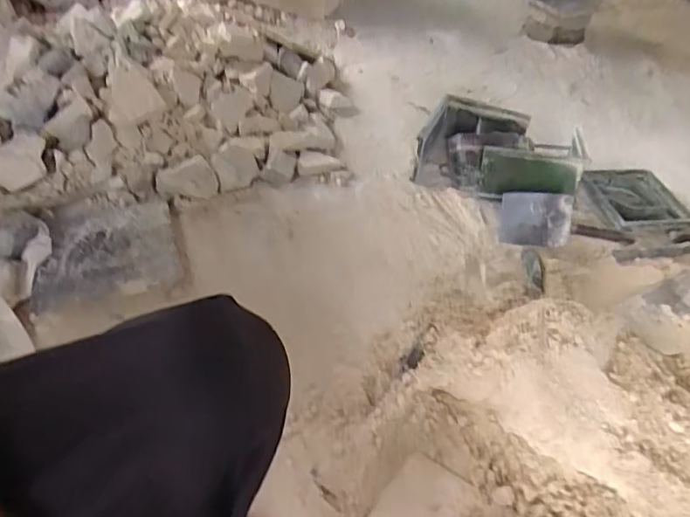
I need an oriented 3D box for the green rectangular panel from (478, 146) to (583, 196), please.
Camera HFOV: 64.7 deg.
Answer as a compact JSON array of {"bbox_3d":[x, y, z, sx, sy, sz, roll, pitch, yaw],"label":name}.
[{"bbox_3d":[0.387,-0.176,1.142,0.199,0.096,0.034,5,39,8],"label":"green rectangular panel"}]

